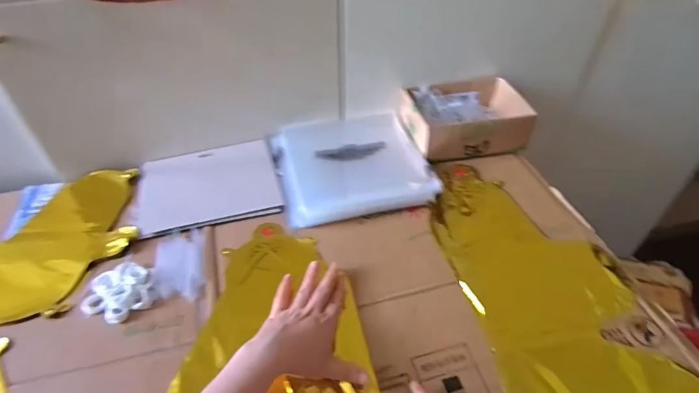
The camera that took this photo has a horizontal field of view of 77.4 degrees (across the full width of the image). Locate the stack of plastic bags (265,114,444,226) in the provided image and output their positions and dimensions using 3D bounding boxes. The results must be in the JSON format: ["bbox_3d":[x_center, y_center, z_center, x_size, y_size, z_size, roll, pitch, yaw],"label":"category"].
[{"bbox_3d":[-0.001,-0.058,0.684,0.223,0.025,0.216,-10,46,-10],"label":"stack of plastic bags"}]

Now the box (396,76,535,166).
[{"bbox_3d":[0.189,-0.130,0.722,0.188,0.065,0.135,-9,46,-9],"label":"box"}]

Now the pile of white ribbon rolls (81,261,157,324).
[{"bbox_3d":[-0.271,0.111,0.518,0.078,0.012,0.074,12,46,12],"label":"pile of white ribbon rolls"}]

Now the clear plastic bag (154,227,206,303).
[{"bbox_3d":[-0.217,0.085,0.561,0.058,0.007,0.109,-10,46,-10],"label":"clear plastic bag"}]

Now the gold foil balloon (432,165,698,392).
[{"bbox_3d":[0.237,0.118,0.520,0.204,0.028,0.430,-11,45,-12],"label":"gold foil balloon"}]

